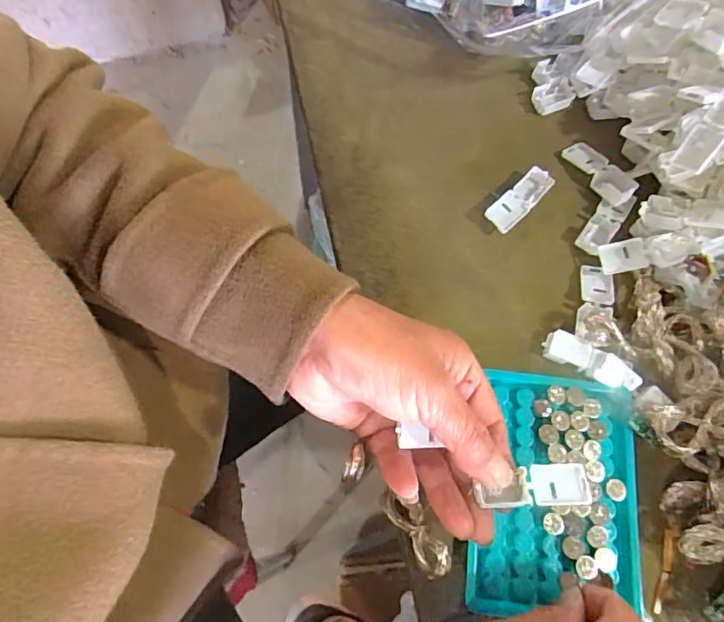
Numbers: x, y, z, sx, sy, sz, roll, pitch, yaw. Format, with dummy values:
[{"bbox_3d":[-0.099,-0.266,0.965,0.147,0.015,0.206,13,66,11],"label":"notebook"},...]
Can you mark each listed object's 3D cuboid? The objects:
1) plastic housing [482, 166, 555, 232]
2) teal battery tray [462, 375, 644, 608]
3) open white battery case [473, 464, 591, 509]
[{"bbox_3d":[0.104,-0.073,0.346,0.018,0.014,0.052,43,75,12],"label":"plastic housing"},{"bbox_3d":[0.108,0.100,0.292,0.092,0.010,0.125,6,71,0],"label":"teal battery tray"},{"bbox_3d":[0.083,0.087,0.254,0.057,0.005,0.020,-7,71,-4],"label":"open white battery case"}]

